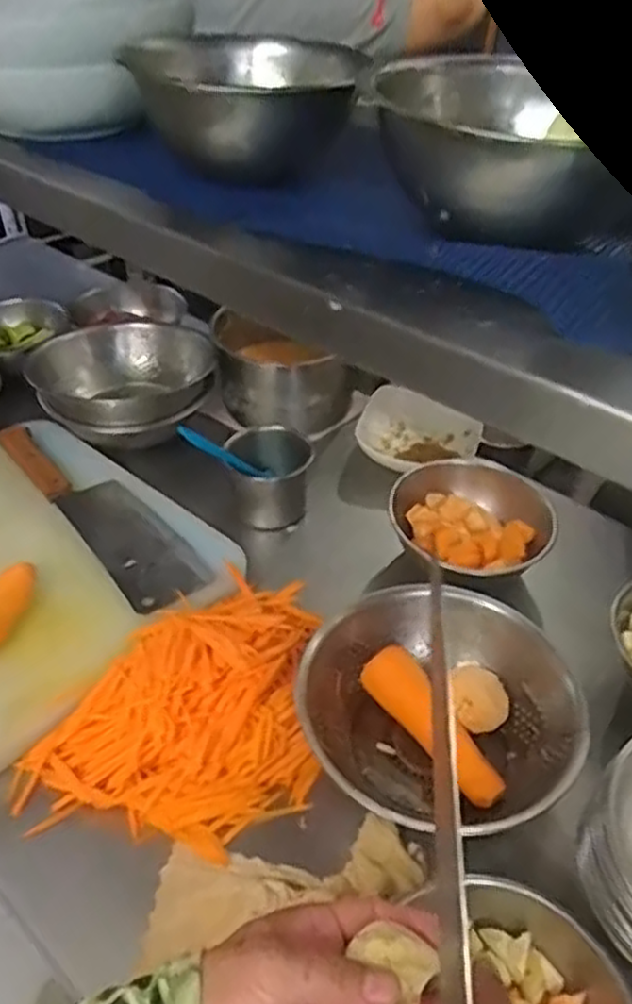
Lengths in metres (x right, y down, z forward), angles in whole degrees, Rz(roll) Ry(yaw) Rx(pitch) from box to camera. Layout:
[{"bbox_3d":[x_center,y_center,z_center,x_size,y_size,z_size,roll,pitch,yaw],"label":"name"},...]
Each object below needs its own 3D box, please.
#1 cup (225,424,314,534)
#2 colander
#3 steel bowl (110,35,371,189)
[{"bbox_3d":[-0.052,-0.030,0.851,0.089,0.083,0.099,-1,42,-2],"label":"cup"},{"bbox_3d":[0.099,0.179,0.627,0.219,0.087,0.213,8,42,9],"label":"colander"},{"bbox_3d":[-0.048,-0.245,0.461,0.122,0.060,0.143,-9,43,-11],"label":"steel bowl"}]

